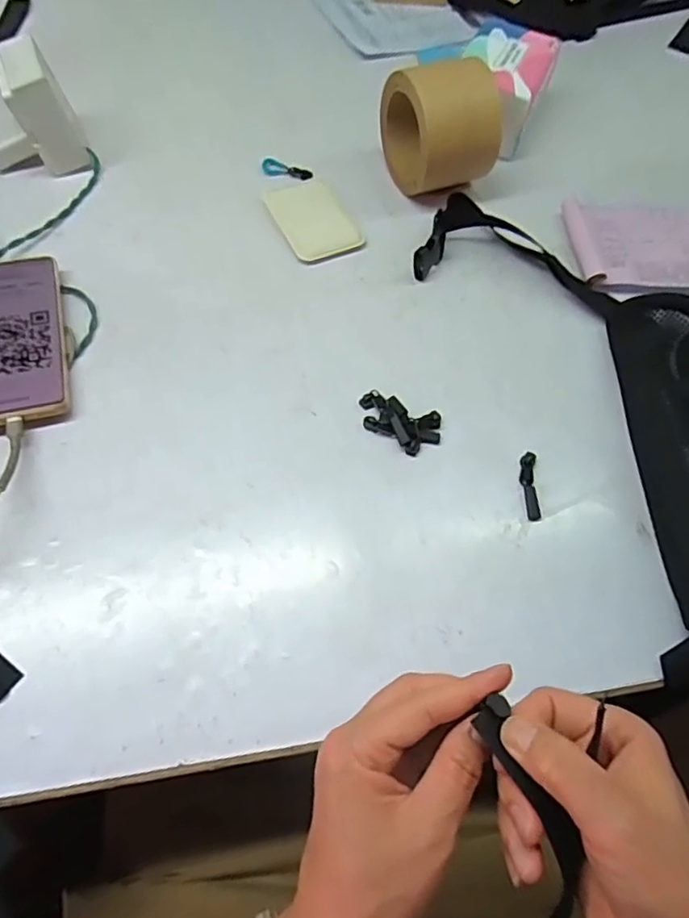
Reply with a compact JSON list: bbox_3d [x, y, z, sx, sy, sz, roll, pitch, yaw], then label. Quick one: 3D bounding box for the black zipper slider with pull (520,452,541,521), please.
[{"bbox_3d":[0.139,0.019,0.438,0.013,0.009,0.054,5,61,0],"label":"black zipper slider with pull"}]

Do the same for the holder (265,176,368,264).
[{"bbox_3d":[-0.031,-0.234,0.571,0.069,0.005,0.104,-23,64,-14],"label":"holder"}]

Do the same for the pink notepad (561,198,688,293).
[{"bbox_3d":[0.316,-0.203,0.559,0.196,0.014,0.119,1,61,-2],"label":"pink notepad"}]

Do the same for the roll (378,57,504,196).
[{"bbox_3d":[0.089,-0.314,0.553,0.073,0.113,0.111,-18,63,-12],"label":"roll"}]

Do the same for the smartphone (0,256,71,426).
[{"bbox_3d":[-0.270,-0.099,0.476,0.078,0.015,0.170,-14,62,-10],"label":"smartphone"}]

